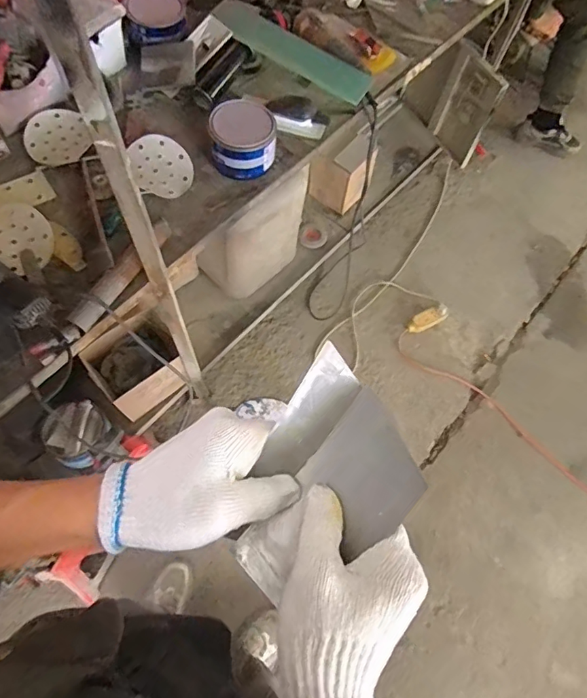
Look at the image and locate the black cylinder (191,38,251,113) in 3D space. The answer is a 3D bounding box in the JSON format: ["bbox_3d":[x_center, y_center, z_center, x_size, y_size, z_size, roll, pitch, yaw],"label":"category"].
[{"bbox_3d":[-0.158,-0.602,1.052,0.057,0.048,0.173,35,84,13],"label":"black cylinder"}]

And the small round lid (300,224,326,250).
[{"bbox_3d":[0.068,-0.377,1.606,0.086,0.007,0.102,42,66,0],"label":"small round lid"}]

